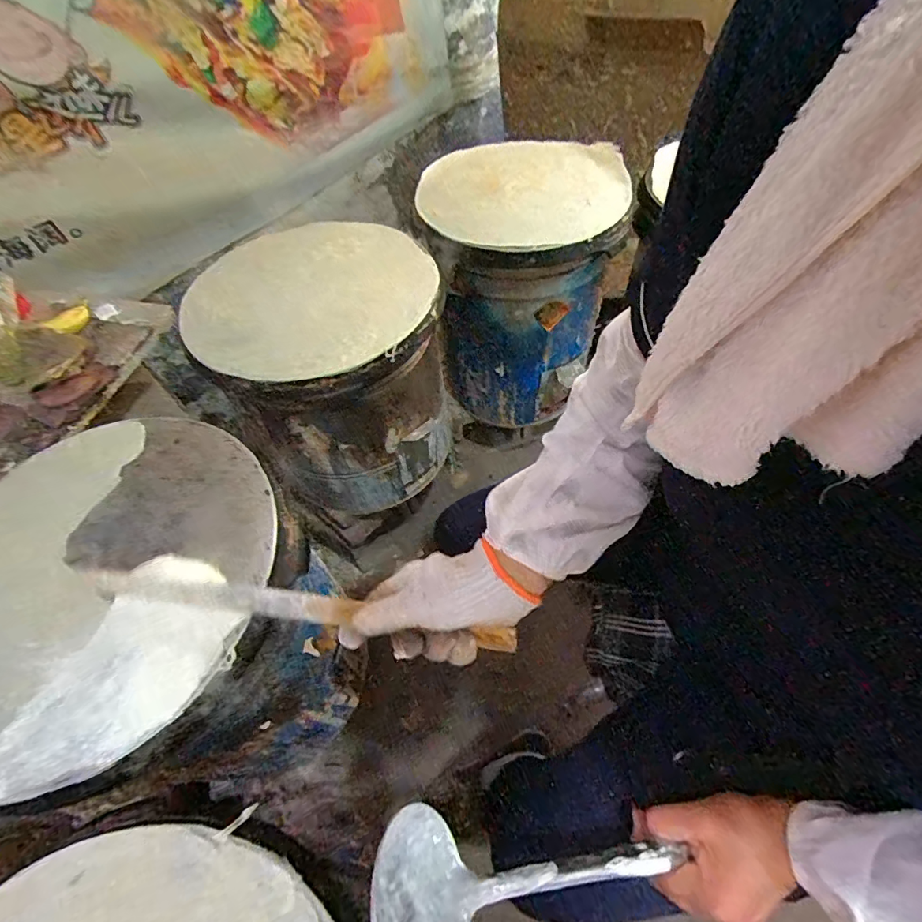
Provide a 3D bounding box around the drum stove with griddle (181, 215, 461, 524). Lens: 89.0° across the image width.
[{"bbox_3d":[-0.215,-0.158,0.865,0.377,0.375,0.398,-14,56,-5],"label":"drum stove with griddle"}]

